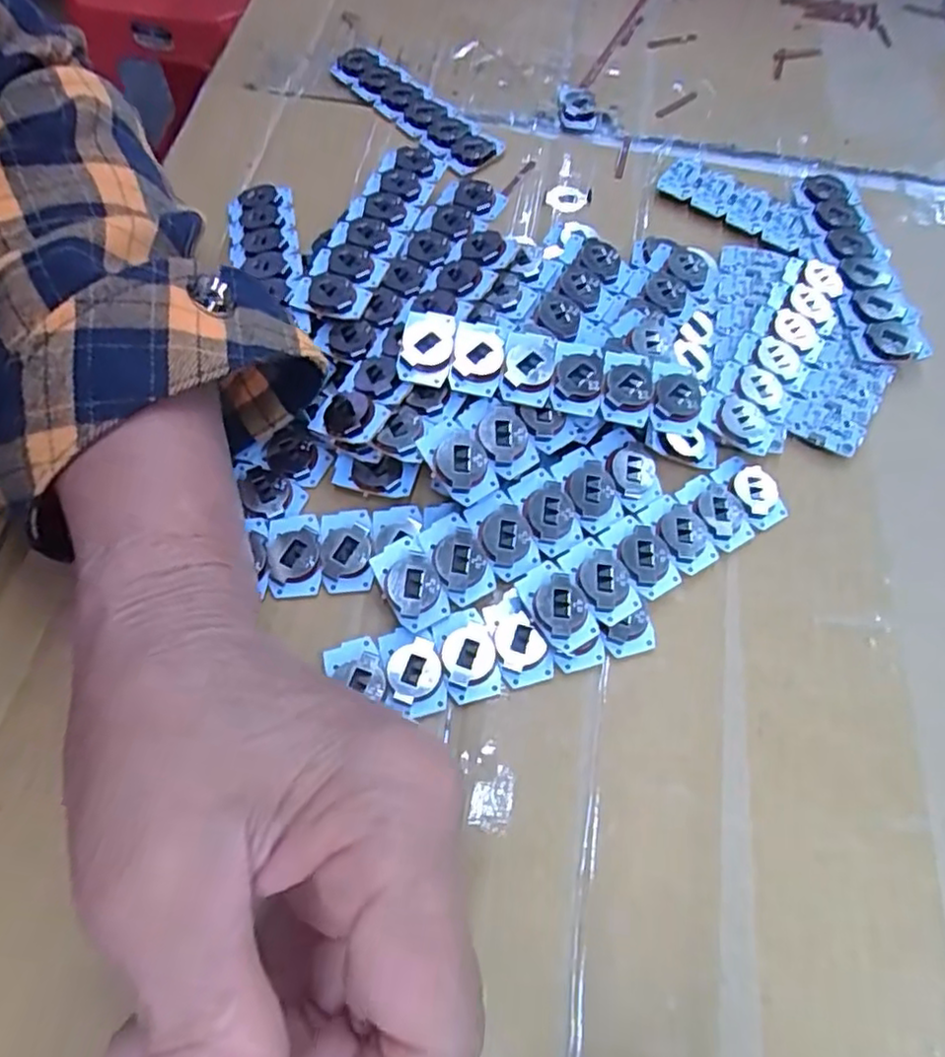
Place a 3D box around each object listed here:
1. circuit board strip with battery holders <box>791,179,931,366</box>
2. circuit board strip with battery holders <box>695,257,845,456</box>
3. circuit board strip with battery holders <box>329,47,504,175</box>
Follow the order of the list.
[{"bbox_3d":[0.170,-0.116,0.295,0.029,0.009,0.105,-5,65,-5],"label":"circuit board strip with battery holders"},{"bbox_3d":[0.125,-0.074,0.274,0.029,0.008,0.106,31,67,12],"label":"circuit board strip with battery holders"},{"bbox_3d":[-0.029,-0.213,0.338,0.027,0.010,0.100,-39,72,-18],"label":"circuit board strip with battery holders"}]

